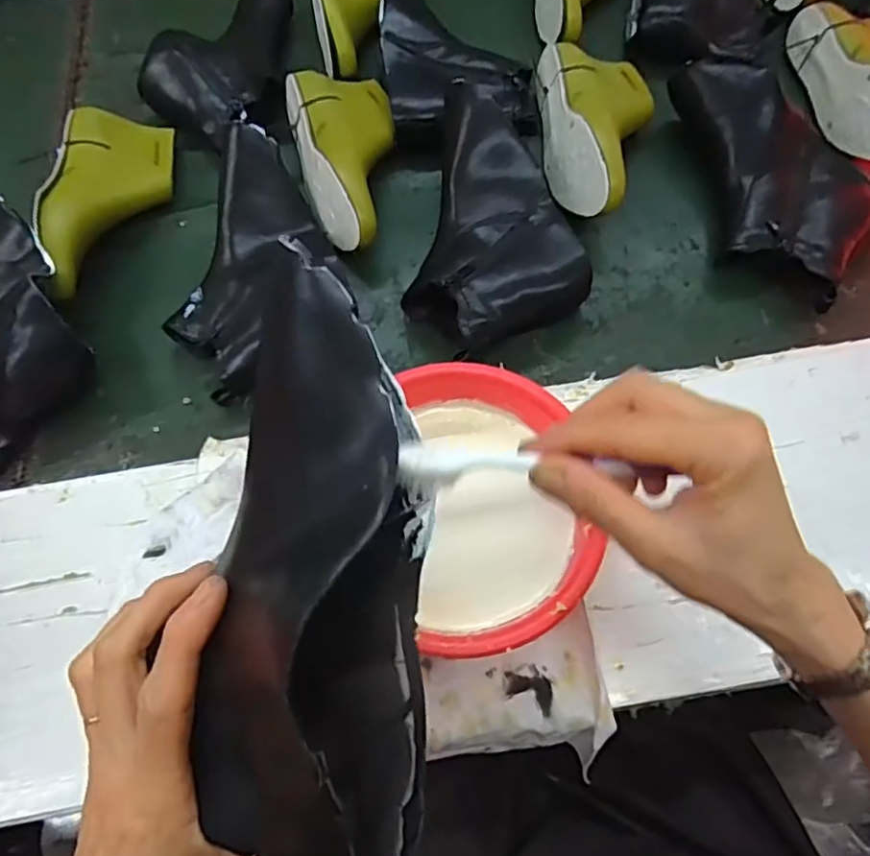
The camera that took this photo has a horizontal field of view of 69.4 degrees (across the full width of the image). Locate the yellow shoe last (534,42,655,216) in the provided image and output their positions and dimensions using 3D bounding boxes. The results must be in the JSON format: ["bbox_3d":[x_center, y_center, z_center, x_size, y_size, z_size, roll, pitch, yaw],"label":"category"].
[{"bbox_3d":[0.168,-0.297,0.624,0.114,0.074,0.221,-2,66,2],"label":"yellow shoe last"}]

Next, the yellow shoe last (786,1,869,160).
[{"bbox_3d":[0.445,-0.364,0.645,0.082,0.068,0.228,-5,66,0],"label":"yellow shoe last"}]

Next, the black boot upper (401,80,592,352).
[{"bbox_3d":[0.032,-0.189,0.580,0.163,0.081,0.247,-27,67,-9],"label":"black boot upper"}]

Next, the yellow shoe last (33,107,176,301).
[{"bbox_3d":[-0.325,-0.229,0.631,0.097,0.071,0.226,-2,66,2],"label":"yellow shoe last"}]

